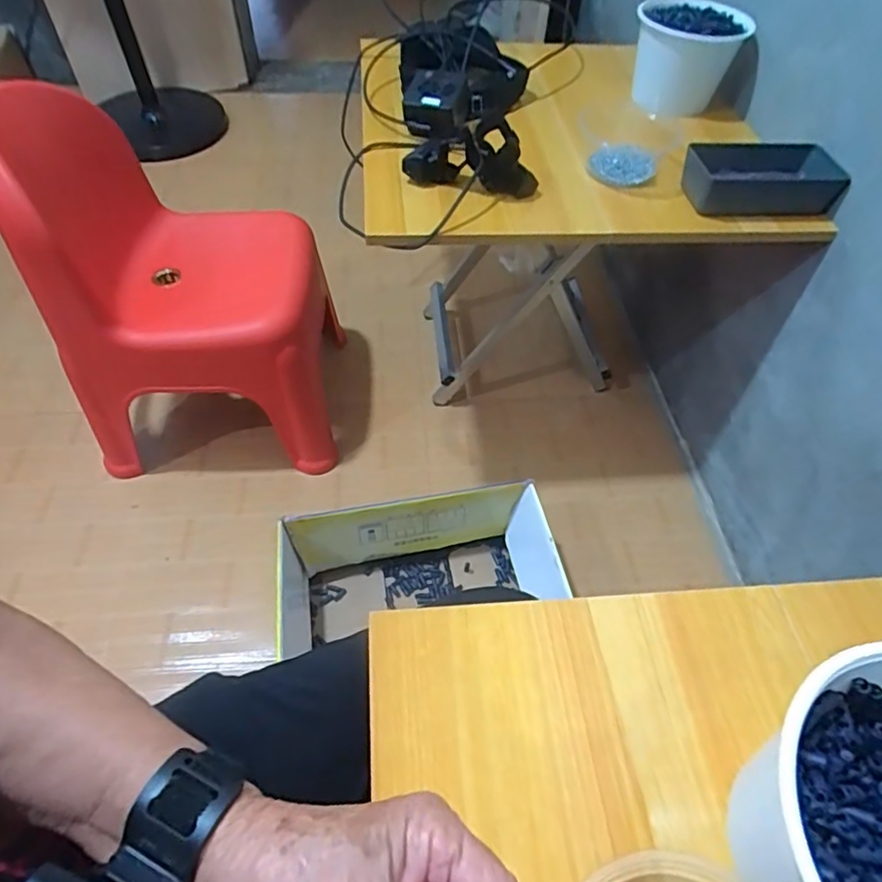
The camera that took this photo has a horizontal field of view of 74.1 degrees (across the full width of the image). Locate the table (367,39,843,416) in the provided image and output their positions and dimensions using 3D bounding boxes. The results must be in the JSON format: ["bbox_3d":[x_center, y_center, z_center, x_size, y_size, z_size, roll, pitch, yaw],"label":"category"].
[{"bbox_3d":[0.159,-0.321,1.046,0.557,0.543,0.528,-4,54,-6],"label":"table"}]

